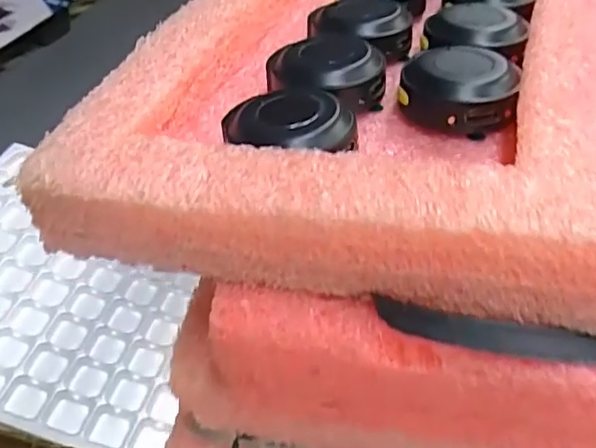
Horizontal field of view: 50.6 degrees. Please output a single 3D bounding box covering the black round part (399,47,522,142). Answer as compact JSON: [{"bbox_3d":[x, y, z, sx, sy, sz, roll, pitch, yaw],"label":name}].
[{"bbox_3d":[0.039,-0.033,0.153,0.027,0.012,0.030,14,41,11],"label":"black round part"}]

